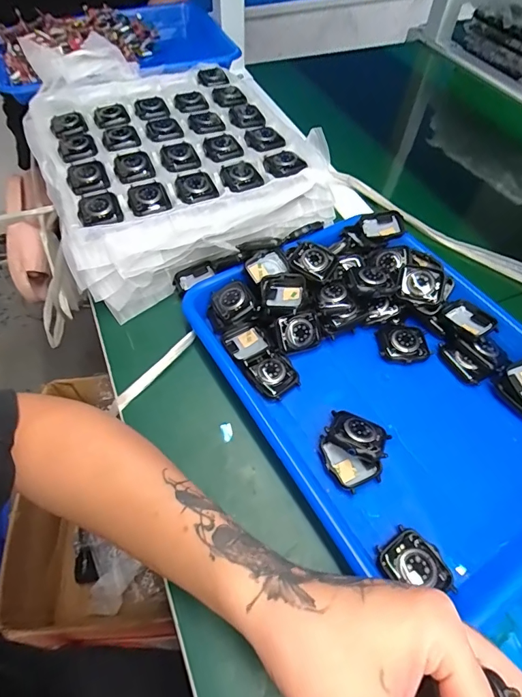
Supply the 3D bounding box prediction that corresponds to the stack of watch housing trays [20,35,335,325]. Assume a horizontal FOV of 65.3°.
[{"bbox_3d":[-0.105,-0.243,0.492,0.310,0.079,0.378,-23,59,-16],"label":"stack of watch housing trays"}]

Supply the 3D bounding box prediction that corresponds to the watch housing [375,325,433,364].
[{"bbox_3d":[0.130,-0.006,0.373,0.043,0.008,0.040,-6,56,-5],"label":"watch housing"}]

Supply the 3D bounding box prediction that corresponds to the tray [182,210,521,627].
[{"bbox_3d":[0.111,0.017,0.350,0.244,0.050,0.333,-28,60,-19],"label":"tray"}]

